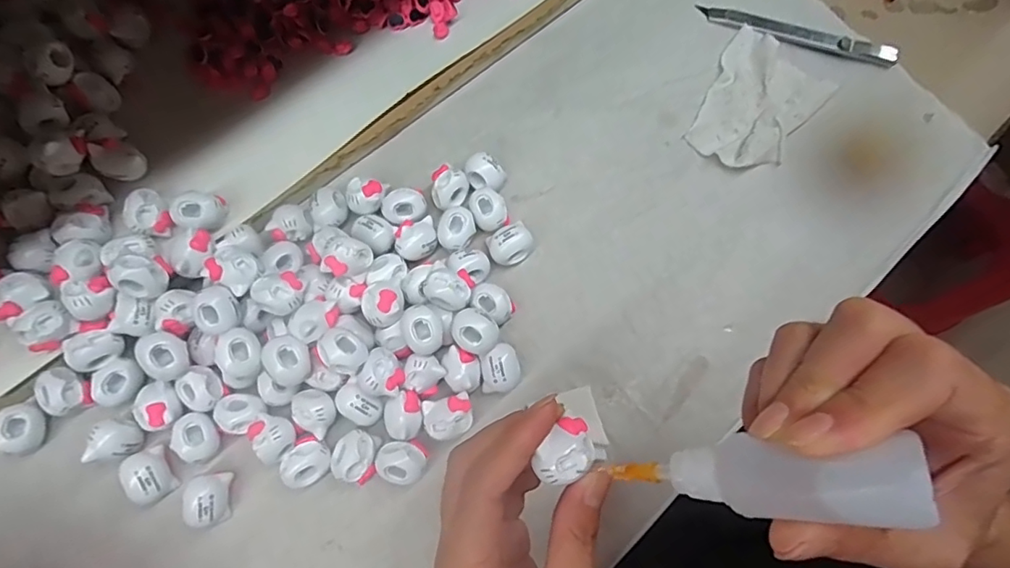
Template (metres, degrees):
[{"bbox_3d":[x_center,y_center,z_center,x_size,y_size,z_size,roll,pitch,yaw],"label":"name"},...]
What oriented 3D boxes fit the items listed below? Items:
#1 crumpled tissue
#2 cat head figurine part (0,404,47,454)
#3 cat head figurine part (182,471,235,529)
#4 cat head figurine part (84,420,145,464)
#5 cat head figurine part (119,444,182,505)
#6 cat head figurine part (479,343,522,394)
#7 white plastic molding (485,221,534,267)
[{"bbox_3d":[0.161,-0.118,0.341,0.069,0.008,0.097,37,76,9],"label":"crumpled tissue"},{"bbox_3d":[-0.249,0.075,0.275,0.016,0.022,0.023,-2,74,-2],"label":"cat head figurine part"},{"bbox_3d":[-0.149,0.108,0.266,0.016,0.021,0.024,2,74,-1],"label":"cat head figurine part"},{"bbox_3d":[-0.198,0.080,0.272,0.016,0.026,0.019,-7,74,-4],"label":"cat head figurine part"},{"bbox_3d":[-0.181,0.098,0.269,0.017,0.020,0.025,-22,76,-8],"label":"cat head figurine part"},{"bbox_3d":[-0.002,0.046,0.288,0.021,0.019,0.024,-7,74,-4],"label":"cat head figurine part"},{"bbox_3d":[0.003,-0.023,0.308,0.024,0.019,0.022,-28,77,-9],"label":"white plastic molding"}]

